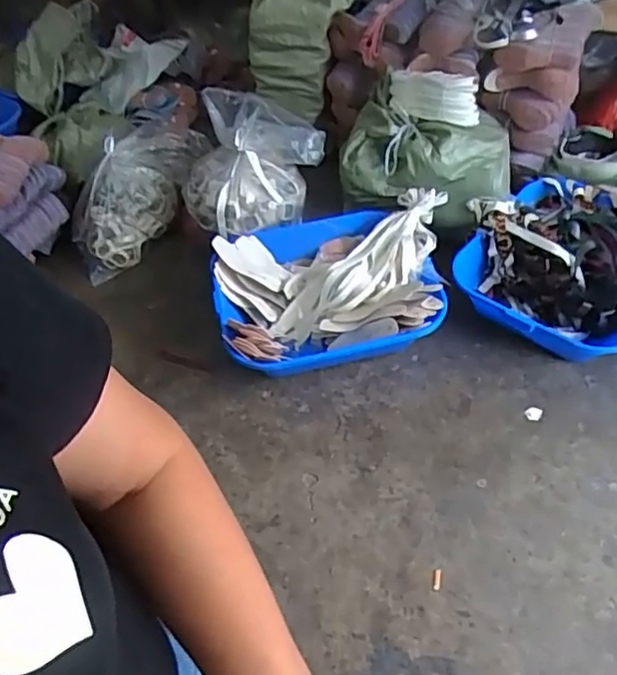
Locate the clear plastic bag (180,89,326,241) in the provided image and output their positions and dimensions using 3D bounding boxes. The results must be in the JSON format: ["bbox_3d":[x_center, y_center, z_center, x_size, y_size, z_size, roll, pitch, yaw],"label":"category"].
[{"bbox_3d":[-0.168,-0.500,1.774,0.313,0.284,0.362,25,54,27],"label":"clear plastic bag"}]

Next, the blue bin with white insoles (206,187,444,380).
[{"bbox_3d":[0.086,-0.135,1.718,0.676,0.212,0.485,-11,46,-3],"label":"blue bin with white insoles"}]

